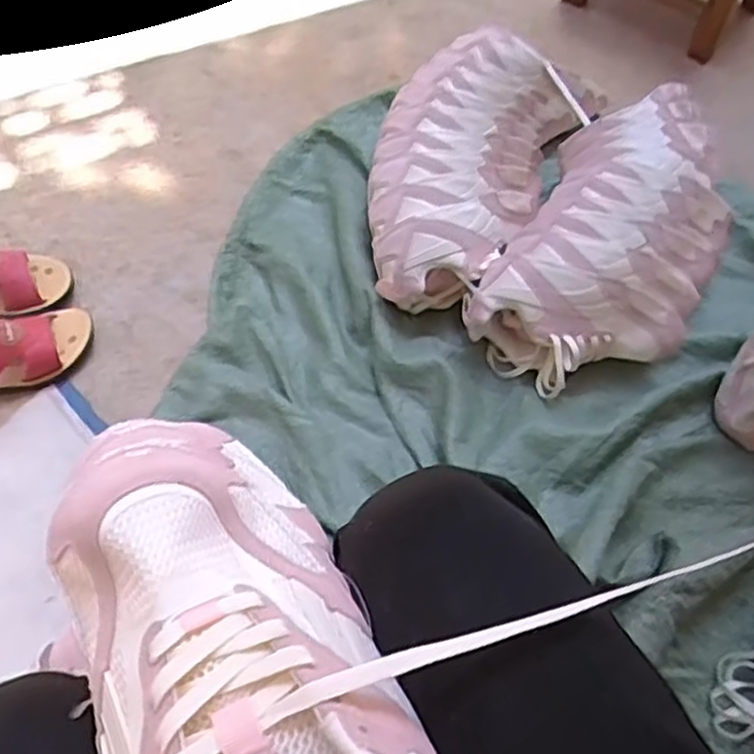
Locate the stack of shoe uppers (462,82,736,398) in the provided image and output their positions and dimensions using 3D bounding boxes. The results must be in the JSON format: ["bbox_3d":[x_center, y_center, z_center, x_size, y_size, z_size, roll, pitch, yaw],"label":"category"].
[{"bbox_3d":[0.316,-0.192,0.963,0.235,0.127,0.494,28,61,10],"label":"stack of shoe uppers"}]

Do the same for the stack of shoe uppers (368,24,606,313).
[{"bbox_3d":[0.111,-0.287,1.000,0.230,0.127,0.474,30,63,9],"label":"stack of shoe uppers"}]

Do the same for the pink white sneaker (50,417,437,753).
[{"bbox_3d":[-0.056,0.128,0.324,0.118,0.096,0.259,-20,63,-17],"label":"pink white sneaker"}]

